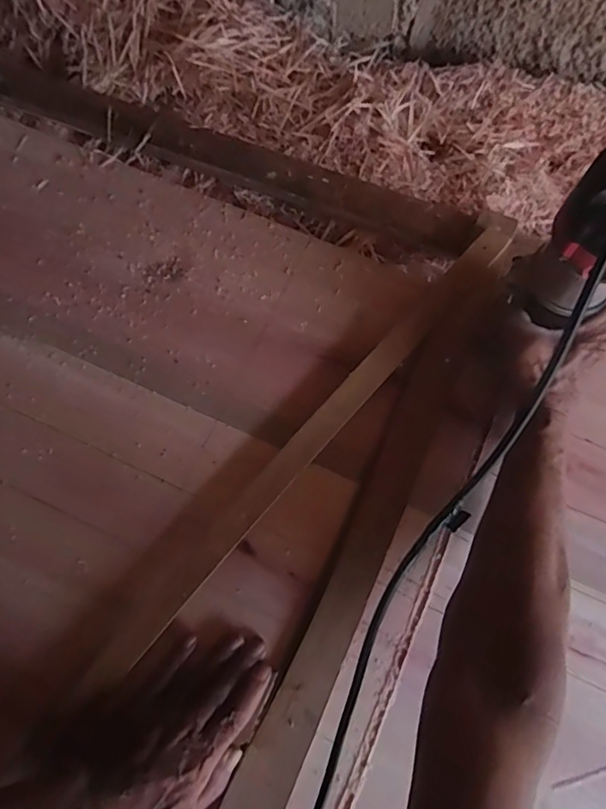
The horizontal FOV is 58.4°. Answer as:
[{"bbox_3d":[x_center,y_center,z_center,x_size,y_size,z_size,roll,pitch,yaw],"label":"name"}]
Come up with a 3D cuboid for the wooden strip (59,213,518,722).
[{"bbox_3d":[0.013,0.027,0.511,0.033,0.023,0.597,40,79,11],"label":"wooden strip"}]

